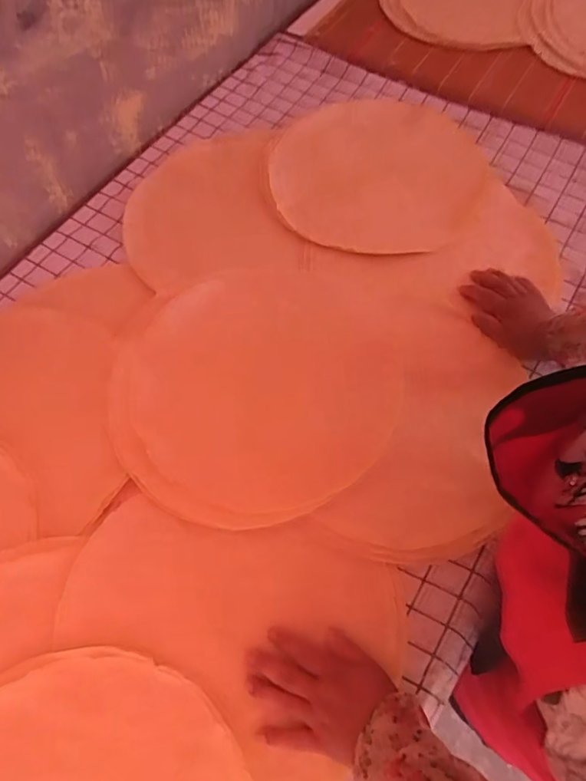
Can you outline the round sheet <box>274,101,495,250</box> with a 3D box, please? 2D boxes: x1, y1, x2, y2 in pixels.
[{"bbox_3d":[0.141,-0.368,0.825,0.343,0.011,0.346,-1,63,1],"label":"round sheet"}]

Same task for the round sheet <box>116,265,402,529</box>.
[{"bbox_3d":[-0.048,-0.017,0.664,0.380,0.017,0.357,-1,63,1],"label":"round sheet"}]

